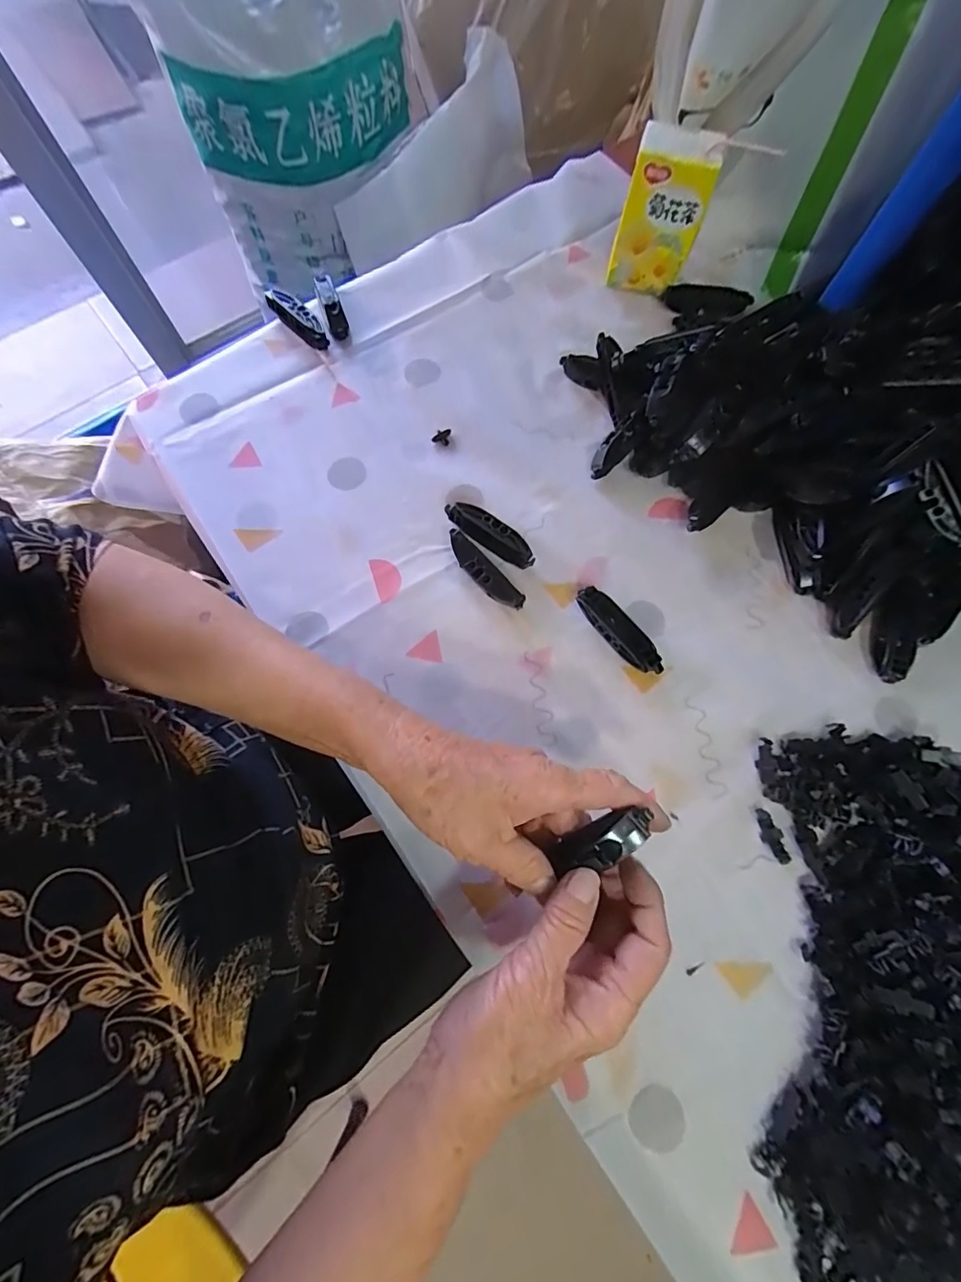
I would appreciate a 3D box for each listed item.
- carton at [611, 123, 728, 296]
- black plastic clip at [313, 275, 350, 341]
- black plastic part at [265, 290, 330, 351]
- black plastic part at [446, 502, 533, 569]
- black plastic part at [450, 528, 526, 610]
[{"bbox_3d":[0.160,-0.378,0.436,0.068,0.104,0.043,12,73,4],"label":"carton"},{"bbox_3d":[-0.138,-0.310,0.458,0.018,0.023,0.062,-18,73,-6],"label":"black plastic clip"},{"bbox_3d":[-0.169,-0.299,0.453,0.021,0.019,0.079,-38,76,-11],"label":"black plastic part"},{"bbox_3d":[0.009,-0.086,0.395,0.080,0.014,0.024,37,76,11],"label":"black plastic part"},{"bbox_3d":[0.002,-0.054,0.378,0.018,0.014,0.078,-42,77,-12],"label":"black plastic part"}]

